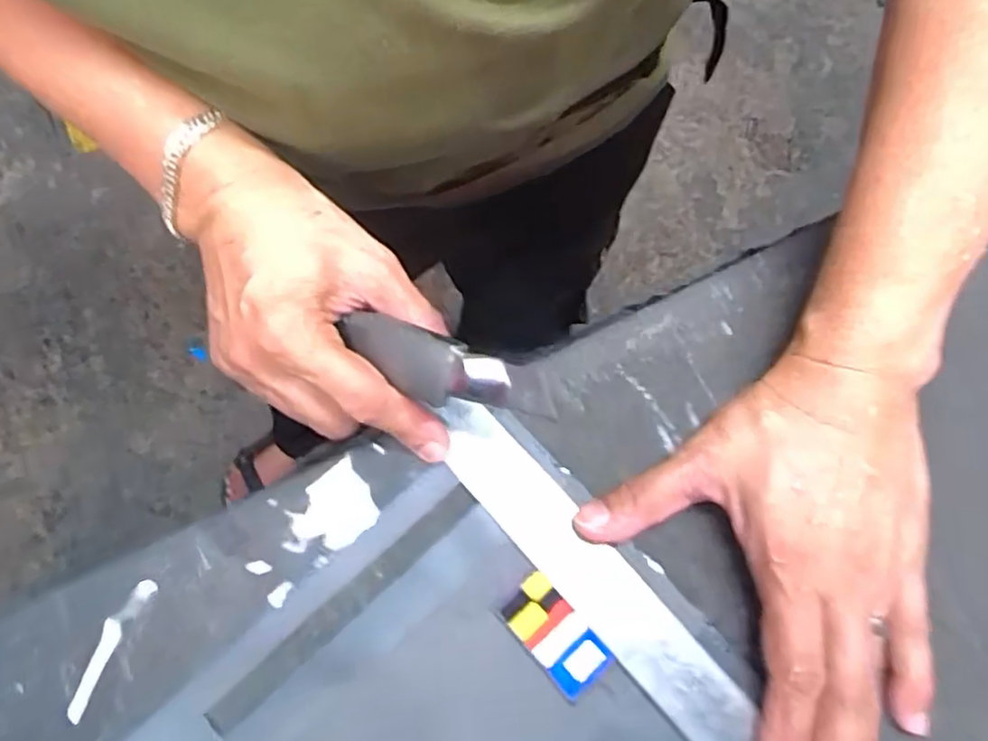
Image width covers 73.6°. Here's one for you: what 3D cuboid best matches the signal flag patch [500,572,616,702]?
[{"bbox_3d":[0.026,0.113,0.283,0.025,0.004,0.047,-39,78,-12],"label":"signal flag patch"}]

